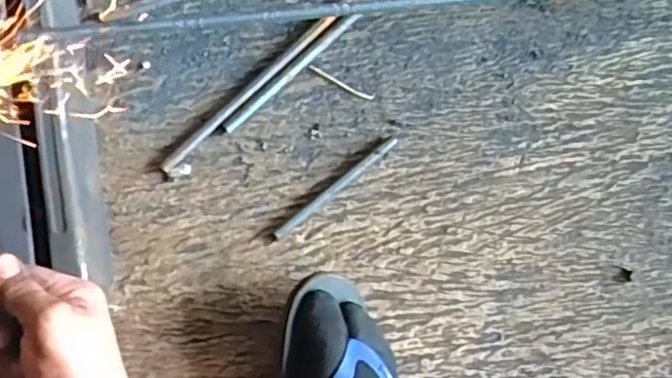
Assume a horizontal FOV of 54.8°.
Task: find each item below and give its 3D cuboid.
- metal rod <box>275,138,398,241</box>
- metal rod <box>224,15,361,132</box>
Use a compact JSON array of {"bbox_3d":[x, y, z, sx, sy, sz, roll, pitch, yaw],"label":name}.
[{"bbox_3d":[0.002,-0.001,0.630,0.150,0.006,0.012,-40,86,-9],"label":"metal rod"},{"bbox_3d":[-0.041,-0.115,0.638,0.174,0.012,0.011,-44,87,-9],"label":"metal rod"}]

